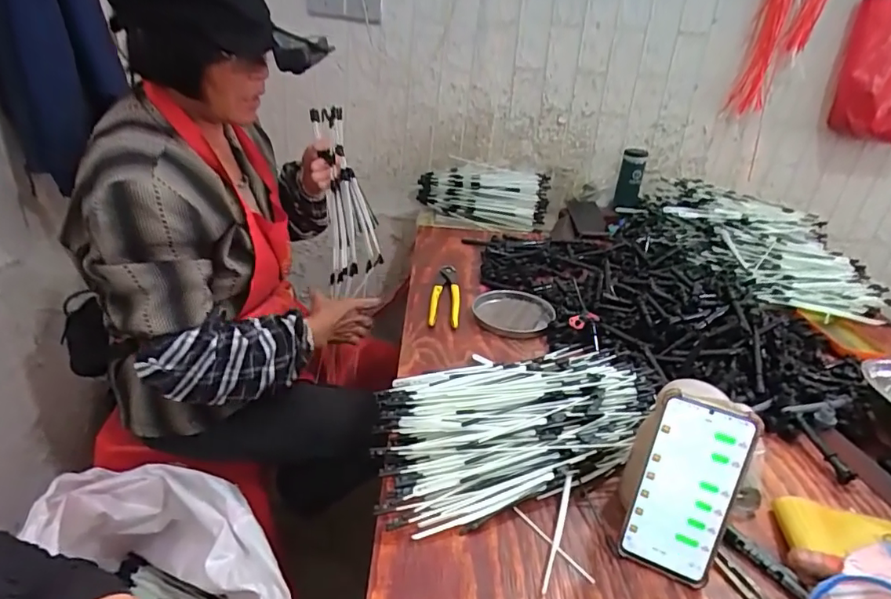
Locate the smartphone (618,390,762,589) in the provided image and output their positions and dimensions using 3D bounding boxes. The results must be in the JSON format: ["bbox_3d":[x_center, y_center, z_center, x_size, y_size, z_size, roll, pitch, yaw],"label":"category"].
[{"bbox_3d":[0.211,0.168,0.460,0.078,0.162,0.009,16,13,22],"label":"smartphone"}]

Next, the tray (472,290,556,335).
[{"bbox_3d":[0.112,0.020,0.871,0.125,0.019,0.138,1,28,-7],"label":"tray"}]

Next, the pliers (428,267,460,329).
[{"bbox_3d":[0.000,-0.011,0.905,0.049,0.017,0.191,4,27,-1],"label":"pliers"}]

